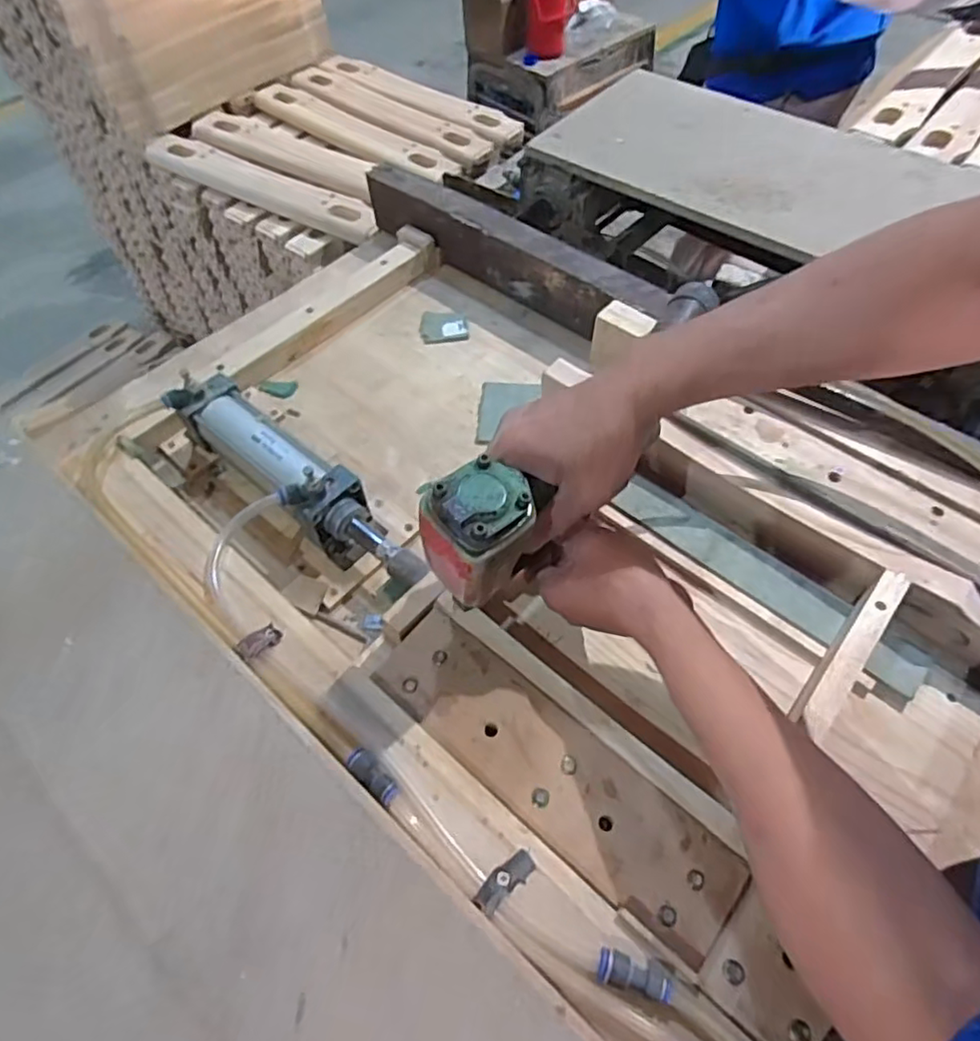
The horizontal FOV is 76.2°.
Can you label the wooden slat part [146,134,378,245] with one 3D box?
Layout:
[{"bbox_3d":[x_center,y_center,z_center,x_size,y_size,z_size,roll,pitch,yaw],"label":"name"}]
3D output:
[{"bbox_3d":[-0.380,-0.560,1.037,0.498,0.027,0.079,26,69,15],"label":"wooden slat part"}]

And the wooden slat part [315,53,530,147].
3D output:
[{"bbox_3d":[-0.148,-0.816,1.204,0.492,0.023,0.072,32,67,19],"label":"wooden slat part"}]

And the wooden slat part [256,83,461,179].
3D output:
[{"bbox_3d":[-0.251,-0.704,1.127,0.477,0.018,0.083,35,69,21],"label":"wooden slat part"}]

